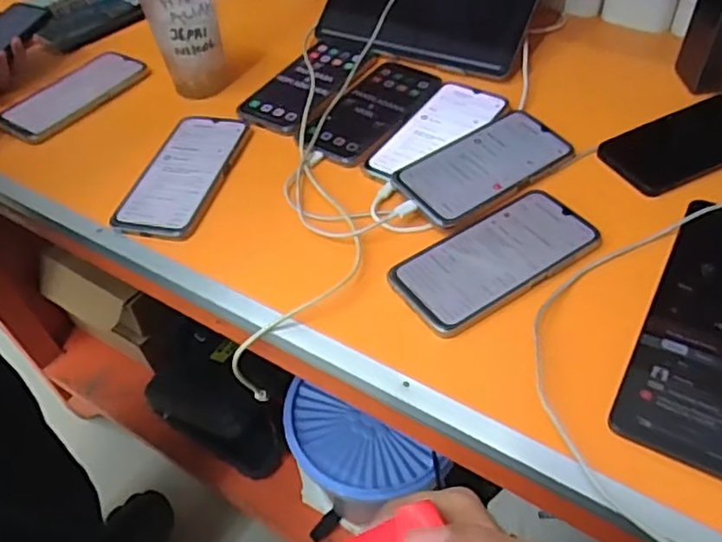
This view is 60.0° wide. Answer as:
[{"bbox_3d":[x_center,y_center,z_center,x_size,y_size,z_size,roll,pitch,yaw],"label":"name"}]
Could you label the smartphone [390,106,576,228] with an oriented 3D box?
[{"bbox_3d":[0.117,-0.101,0.588,0.171,0.013,0.084,-33,53,-22],"label":"smartphone"}]

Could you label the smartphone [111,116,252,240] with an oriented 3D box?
[{"bbox_3d":[-0.177,-0.100,0.624,0.089,0.006,0.175,10,50,14],"label":"smartphone"}]

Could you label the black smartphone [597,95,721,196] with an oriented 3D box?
[{"bbox_3d":[0.320,-0.124,0.601,0.171,0.011,0.080,-24,50,-15],"label":"black smartphone"}]

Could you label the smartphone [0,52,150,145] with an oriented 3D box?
[{"bbox_3d":[-0.344,-0.211,0.746,0.080,0.016,0.174,29,56,27],"label":"smartphone"}]

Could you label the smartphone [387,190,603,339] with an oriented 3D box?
[{"bbox_3d":[0.112,-0.013,0.518,0.173,0.006,0.083,-29,52,-19],"label":"smartphone"}]

